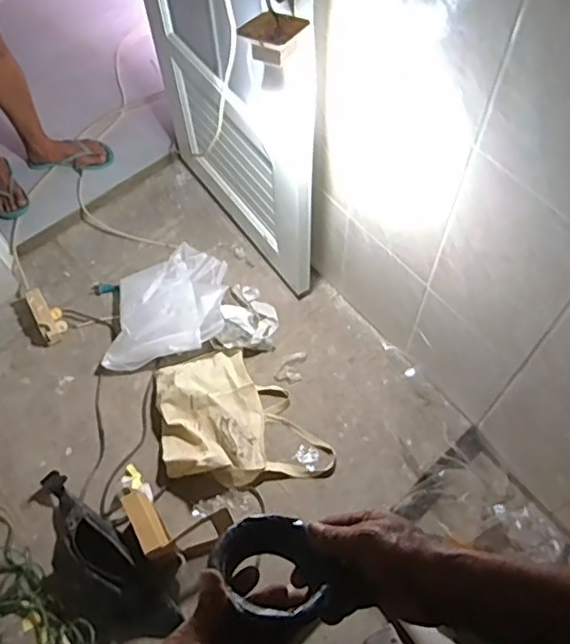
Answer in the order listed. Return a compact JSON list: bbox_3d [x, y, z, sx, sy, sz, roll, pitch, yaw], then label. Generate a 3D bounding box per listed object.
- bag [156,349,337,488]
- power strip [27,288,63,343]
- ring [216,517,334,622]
[{"bbox_3d":[-0.104,0.212,1.456,0.379,0.100,0.330,-9,62,-3],"label":"bag"},{"bbox_3d":[-0.643,-0.019,1.616,0.043,0.043,0.168,-28,64,-13],"label":"power strip"},{"bbox_3d":[-0.010,0.222,0.548,0.083,0.069,0.103,-25,64,-11],"label":"ring"}]

